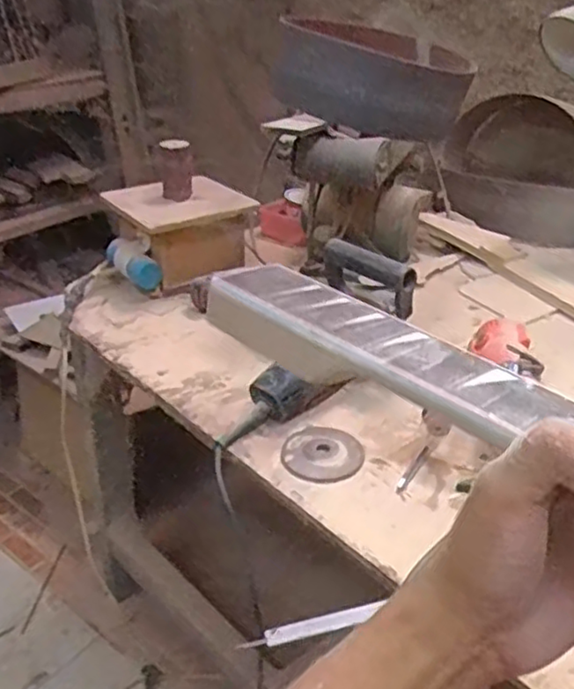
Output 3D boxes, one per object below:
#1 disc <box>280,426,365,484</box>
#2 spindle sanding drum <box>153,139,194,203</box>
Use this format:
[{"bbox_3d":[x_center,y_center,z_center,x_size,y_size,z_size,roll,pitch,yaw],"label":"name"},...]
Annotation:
[{"bbox_3d":[0.040,0.118,0.732,0.085,0.009,0.084,-1,30,0],"label":"disc"},{"bbox_3d":[-0.180,-0.276,1.077,0.055,0.095,0.060,-2,30,-3],"label":"spindle sanding drum"}]

